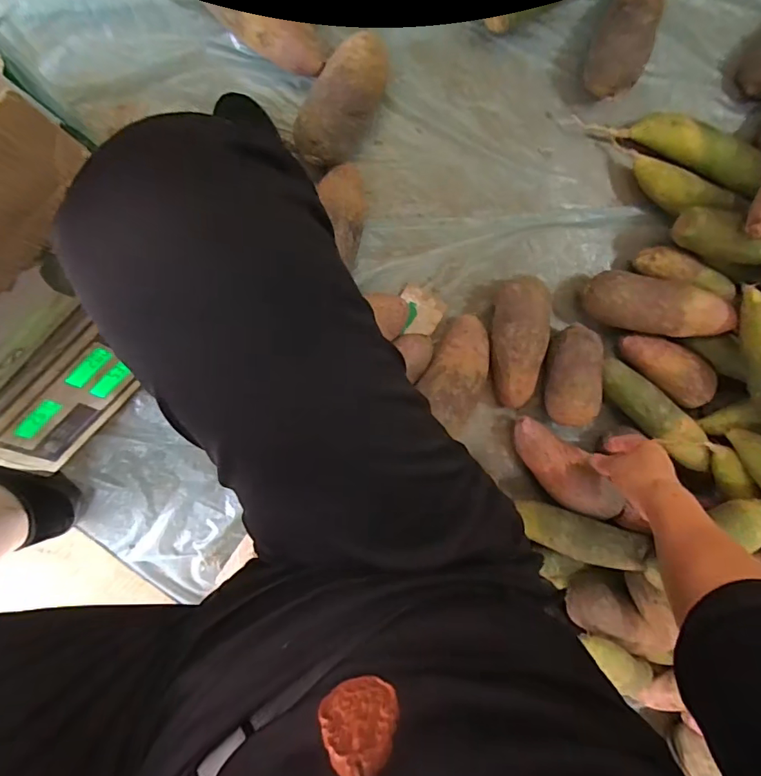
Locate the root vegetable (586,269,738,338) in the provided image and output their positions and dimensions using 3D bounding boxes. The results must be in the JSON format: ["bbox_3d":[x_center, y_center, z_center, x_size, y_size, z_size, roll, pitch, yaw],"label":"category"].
[{"bbox_3d":[0.357,-0.103,0.602,0.180,0.061,0.069,13,97,7],"label":"root vegetable"}]

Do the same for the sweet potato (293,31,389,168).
[{"bbox_3d":[-0.045,-0.333,0.560,0.073,0.074,0.152,30,94,-9],"label":"sweet potato"}]

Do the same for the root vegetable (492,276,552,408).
[{"bbox_3d":[0.179,-0.057,0.623,0.069,0.080,0.166,6,97,-7],"label":"root vegetable"}]

